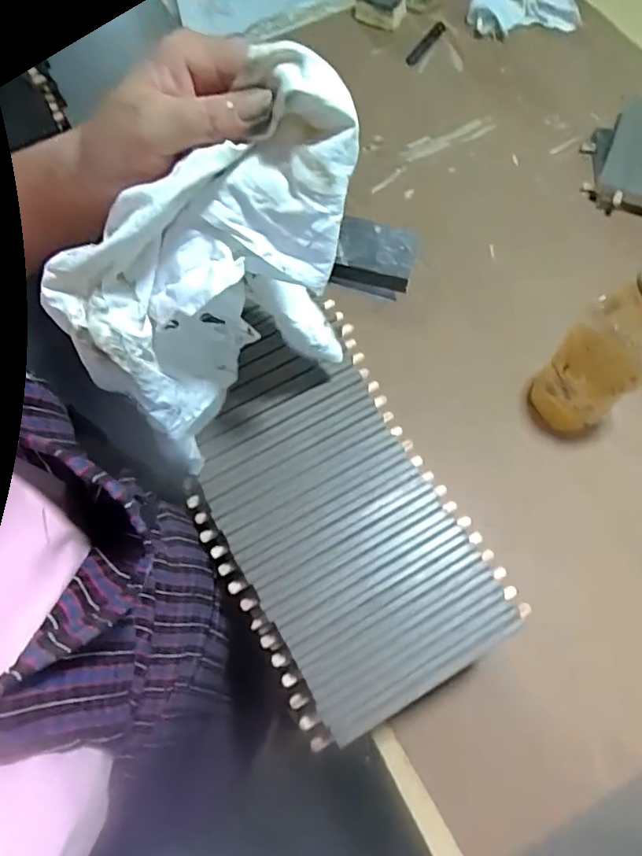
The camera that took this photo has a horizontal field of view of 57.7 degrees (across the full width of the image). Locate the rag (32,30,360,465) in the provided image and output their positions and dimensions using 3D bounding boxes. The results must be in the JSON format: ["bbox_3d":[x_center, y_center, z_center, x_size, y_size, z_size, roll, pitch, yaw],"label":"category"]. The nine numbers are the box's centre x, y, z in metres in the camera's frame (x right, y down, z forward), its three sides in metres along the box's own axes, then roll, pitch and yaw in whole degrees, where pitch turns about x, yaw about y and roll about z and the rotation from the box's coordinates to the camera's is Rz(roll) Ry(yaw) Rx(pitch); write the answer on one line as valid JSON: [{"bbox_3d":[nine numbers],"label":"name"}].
[{"bbox_3d":[-0.066,-0.075,0.365,0.130,0.252,0.141,25,70,12],"label":"rag"}]

